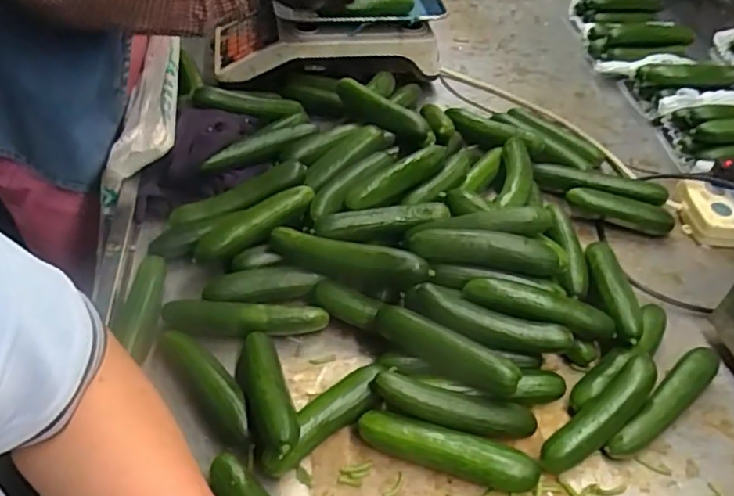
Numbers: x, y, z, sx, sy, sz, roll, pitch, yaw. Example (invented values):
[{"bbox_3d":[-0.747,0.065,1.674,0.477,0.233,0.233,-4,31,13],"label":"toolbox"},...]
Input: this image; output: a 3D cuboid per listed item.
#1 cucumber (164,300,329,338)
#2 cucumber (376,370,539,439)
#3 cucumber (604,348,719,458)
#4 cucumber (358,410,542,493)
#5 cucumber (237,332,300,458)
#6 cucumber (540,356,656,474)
[{"bbox_3d":[-0.112,0.066,0.549,0.148,0.024,0.026,2,45,-2],"label":"cucumber"},{"bbox_3d":[0.073,0.129,0.477,0.135,0.023,0.032,17,47,-8],"label":"cucumber"},{"bbox_3d":[0.255,0.131,0.511,0.148,0.033,0.026,-28,53,-28],"label":"cucumber"},{"bbox_3d":[0.062,0.156,0.465,0.137,0.031,0.027,14,45,11],"label":"cucumber"},{"bbox_3d":[-0.081,0.116,0.478,0.031,0.032,0.135,-12,29,-16],"label":"cucumber"},{"bbox_3d":[0.189,0.135,0.478,0.125,0.025,0.030,-39,60,-12],"label":"cucumber"}]

